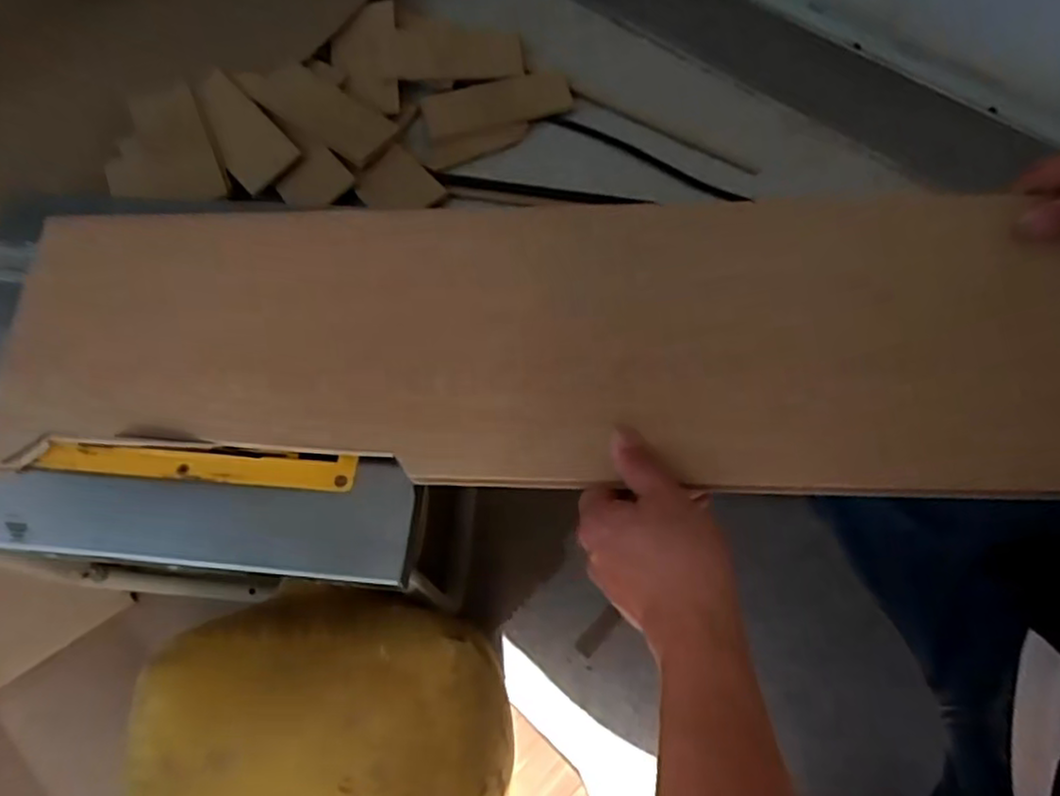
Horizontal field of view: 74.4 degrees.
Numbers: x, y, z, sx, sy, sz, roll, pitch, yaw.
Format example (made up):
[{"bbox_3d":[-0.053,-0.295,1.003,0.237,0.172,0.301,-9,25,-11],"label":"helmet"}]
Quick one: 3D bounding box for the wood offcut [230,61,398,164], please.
[{"bbox_3d":[-0.295,-0.403,0.958,0.233,0.023,0.100,37,71,17],"label":"wood offcut"}]

